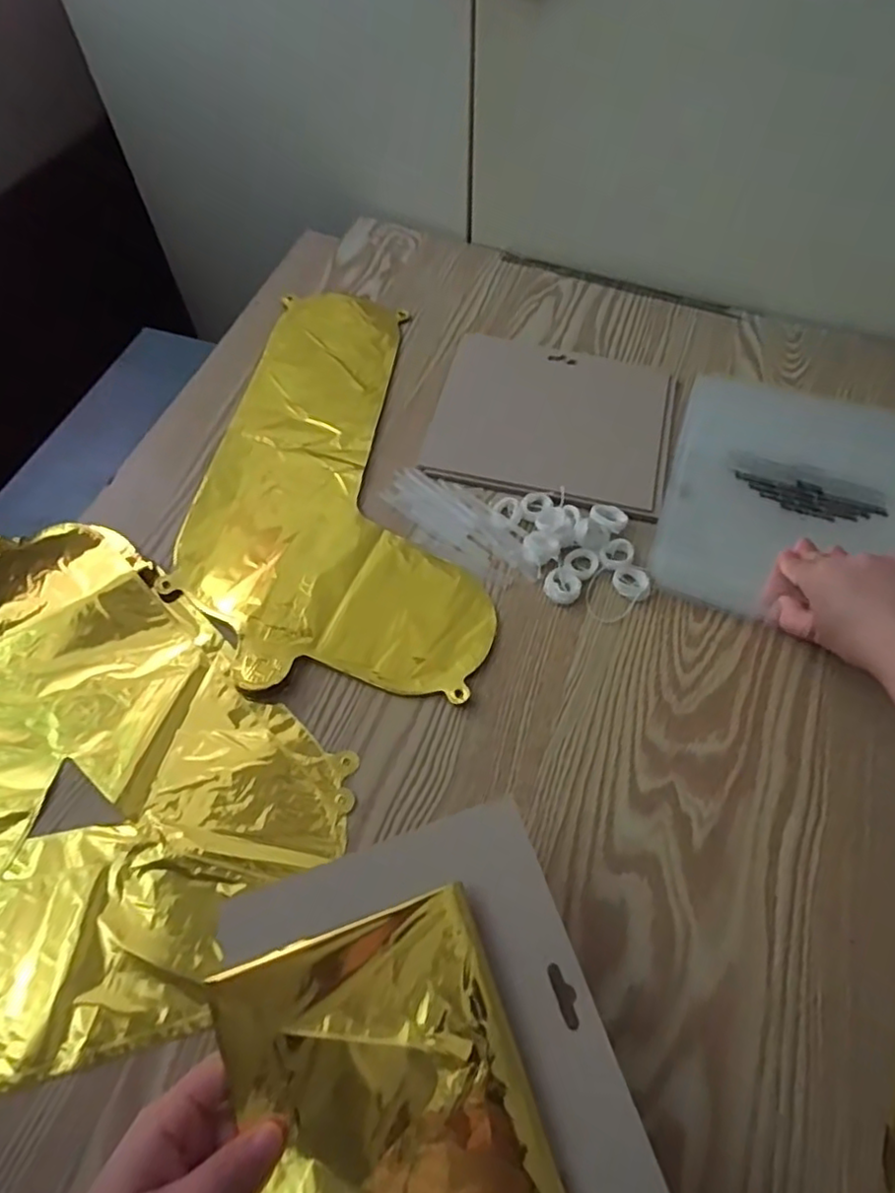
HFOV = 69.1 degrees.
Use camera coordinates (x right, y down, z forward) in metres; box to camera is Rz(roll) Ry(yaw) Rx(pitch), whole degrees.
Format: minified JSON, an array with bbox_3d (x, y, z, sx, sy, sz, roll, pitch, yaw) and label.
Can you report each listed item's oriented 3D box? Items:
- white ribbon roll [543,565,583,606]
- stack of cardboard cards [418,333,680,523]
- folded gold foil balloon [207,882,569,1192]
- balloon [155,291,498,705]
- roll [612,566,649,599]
[{"bbox_3d":[0.085,-0.007,0.480,0.027,0.007,0.028,20,62,11],"label":"white ribbon roll"},{"bbox_3d":[0.091,-0.154,0.561,0.199,0.013,0.175,13,61,7],"label":"stack of cardboard cards"},{"bbox_3d":[-0.031,0.226,0.295,0.129,0.016,0.139,-17,62,-10],"label":"folded gold foil balloon"},{"bbox_3d":[-0.081,-0.112,0.535,0.231,0.009,0.394,3,60,1],"label":"balloon"},{"bbox_3d":[0.135,-0.010,0.480,0.025,0.007,0.023,0,60,0],"label":"roll"}]

